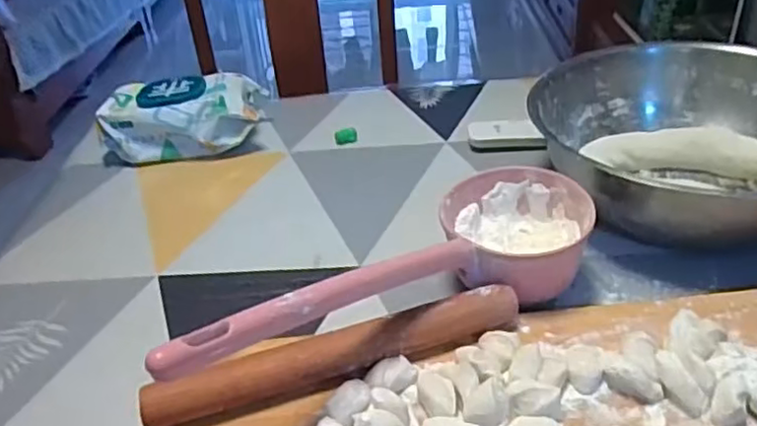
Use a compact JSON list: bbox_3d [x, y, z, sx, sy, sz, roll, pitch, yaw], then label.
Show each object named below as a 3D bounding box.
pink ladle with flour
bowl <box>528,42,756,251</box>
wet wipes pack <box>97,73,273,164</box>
[{"bbox_3d":[0.019,0.033,0.458,0.361,0.073,0.112,-13,32,-43],"label":"pink ladle with flour"},{"bbox_3d":[0.302,-0.072,0.654,0.284,0.122,0.284,-4,35,3],"label":"bowl"},{"bbox_3d":[-0.235,-0.125,0.815,0.177,0.069,0.113,-3,36,4],"label":"wet wipes pack"}]

